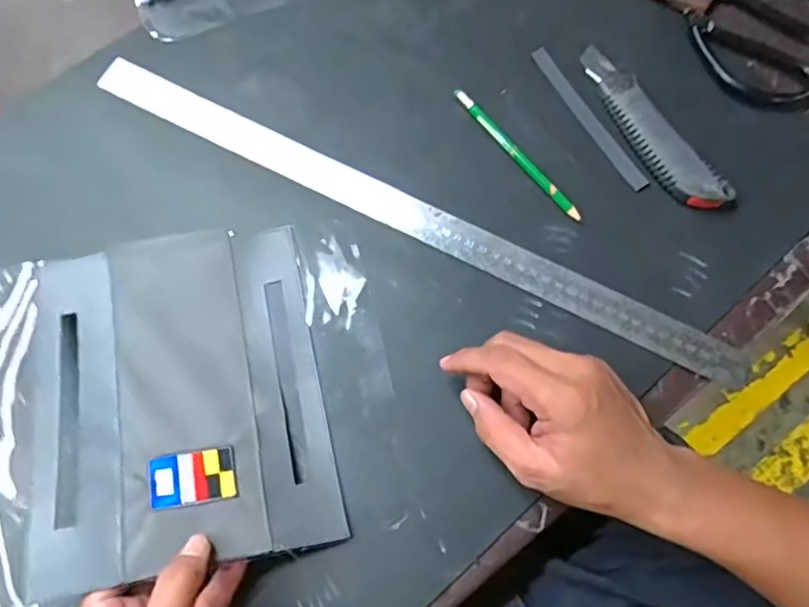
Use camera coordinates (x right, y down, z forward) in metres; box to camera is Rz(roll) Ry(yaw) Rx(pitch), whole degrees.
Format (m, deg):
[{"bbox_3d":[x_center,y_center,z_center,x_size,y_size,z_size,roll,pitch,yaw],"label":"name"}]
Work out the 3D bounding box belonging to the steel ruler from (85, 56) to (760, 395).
[{"bbox_3d":[-0.001,-0.067,0.448,0.511,0.004,0.031,26,72,8],"label":"steel ruler"}]

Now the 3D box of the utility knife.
[{"bbox_3d":[0.182,-0.133,0.458,0.036,0.021,0.162,-31,76,-9],"label":"utility knife"}]

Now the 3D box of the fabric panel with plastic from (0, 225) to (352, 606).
[{"bbox_3d":[-0.173,0.058,0.381,0.231,0.058,0.215,-12,74,-4],"label":"fabric panel with plastic"}]

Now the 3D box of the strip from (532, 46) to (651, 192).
[{"bbox_3d":[0.142,-0.144,0.472,0.013,0.004,0.140,-32,74,4],"label":"strip"}]

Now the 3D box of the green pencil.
[{"bbox_3d":[0.085,-0.114,0.460,0.009,0.007,0.136,-38,77,-11],"label":"green pencil"}]

